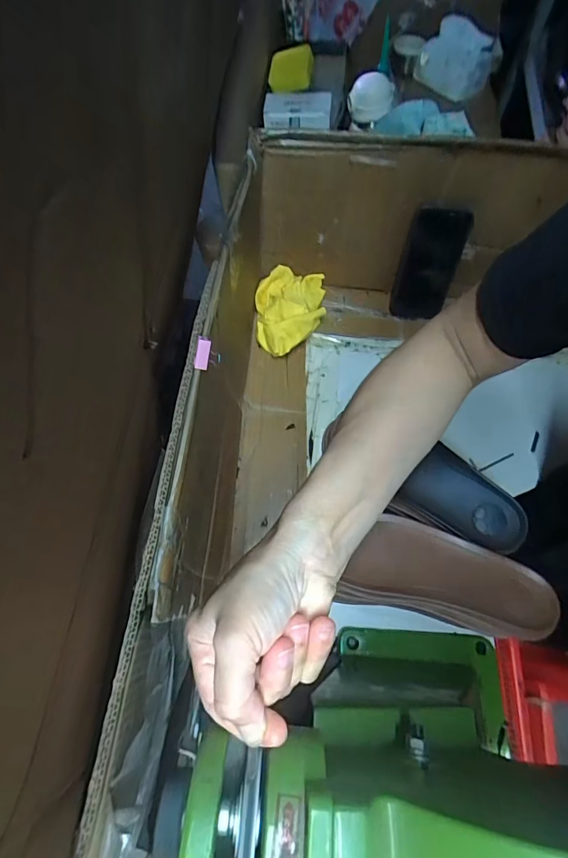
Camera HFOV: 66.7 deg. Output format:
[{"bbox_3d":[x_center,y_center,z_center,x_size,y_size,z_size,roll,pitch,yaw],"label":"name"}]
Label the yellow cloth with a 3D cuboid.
[{"bbox_3d":[0.009,-0.182,0.671,0.108,0.054,0.152,4,65,-1],"label":"yellow cloth"}]

